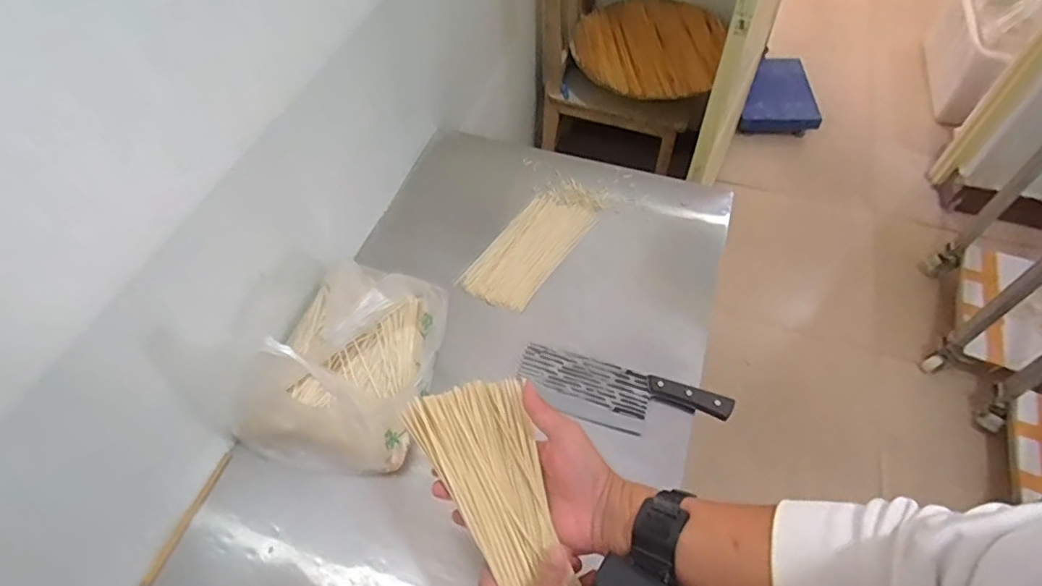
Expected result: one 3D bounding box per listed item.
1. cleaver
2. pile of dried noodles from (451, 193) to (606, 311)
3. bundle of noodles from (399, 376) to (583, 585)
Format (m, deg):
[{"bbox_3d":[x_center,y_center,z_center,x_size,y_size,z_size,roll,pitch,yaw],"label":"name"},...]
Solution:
[{"bbox_3d":[0.141,0.148,0.829,0.295,0.022,0.090,14,56,12],"label":"cleaver"},{"bbox_3d":[0.023,-0.084,1.000,0.120,0.017,0.281,32,61,22],"label":"pile of dried noodles"},{"bbox_3d":[-0.007,0.184,0.510,0.104,0.021,0.246,-24,59,-15],"label":"bundle of noodles"}]

